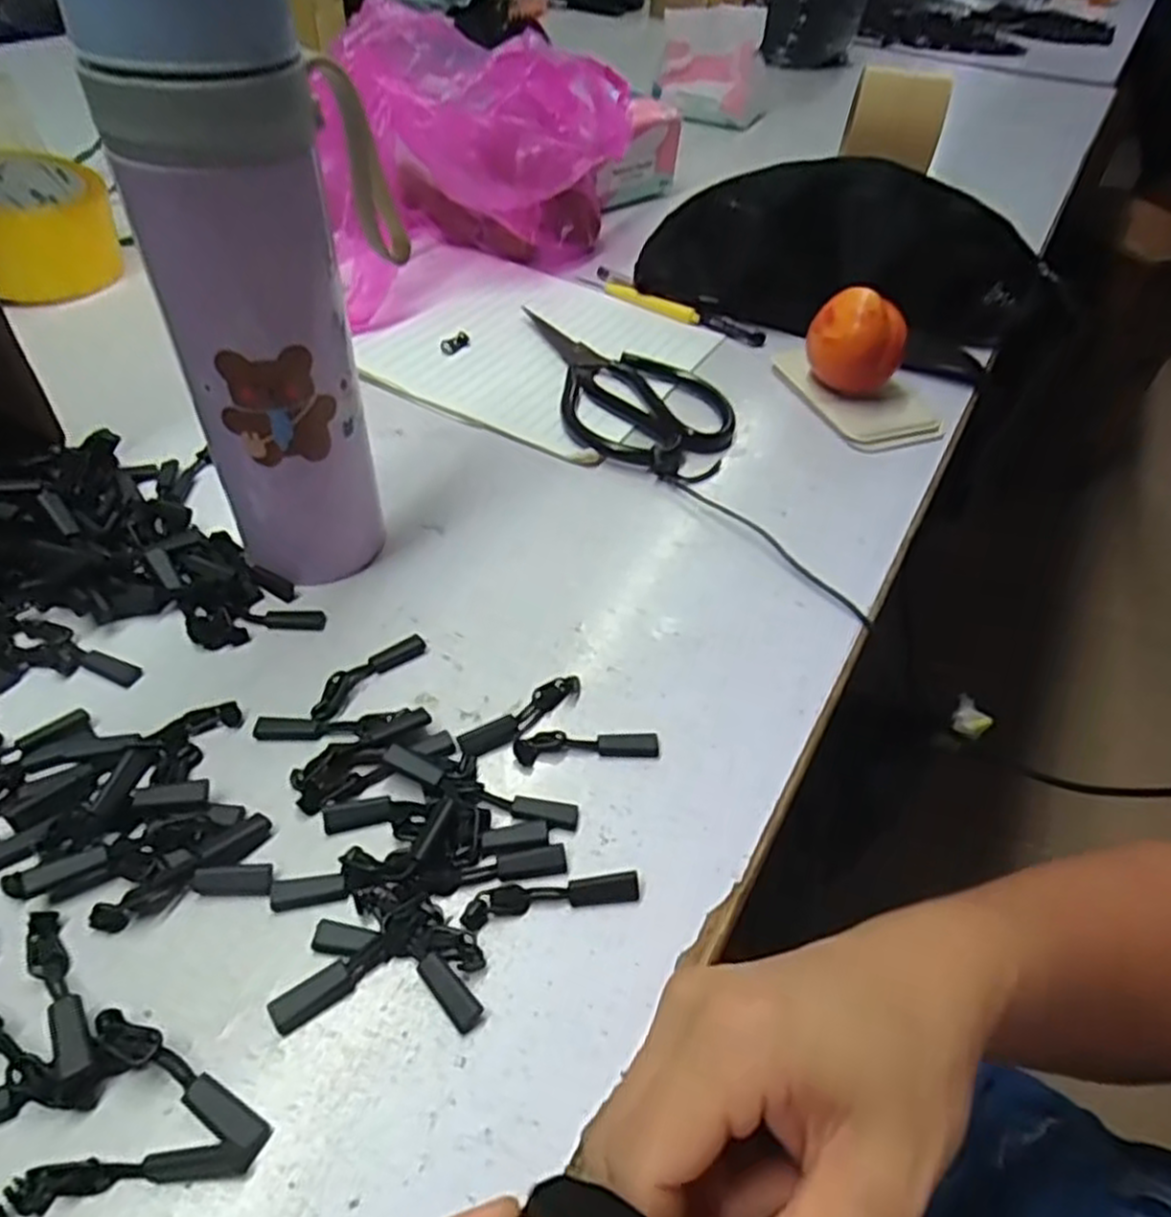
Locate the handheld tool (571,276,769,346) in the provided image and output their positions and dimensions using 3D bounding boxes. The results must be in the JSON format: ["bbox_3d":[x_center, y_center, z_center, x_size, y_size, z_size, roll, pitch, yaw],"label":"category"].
[{"bbox_3d":[0.059,-0.216,0.543,0.143,0.010,0.013,26,50,17],"label":"handheld tool"}]

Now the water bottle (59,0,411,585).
[{"bbox_3d":[-0.115,-0.127,0.289,0.063,0.241,0.097,6,47,0],"label":"water bottle"}]

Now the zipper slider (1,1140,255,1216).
[{"bbox_3d":[-0.117,0.145,0.197,0.056,0.006,0.009,-4,48,-10],"label":"zipper slider"}]

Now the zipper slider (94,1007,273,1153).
[{"bbox_3d":[-0.112,0.129,0.210,0.058,0.011,0.009,24,50,15],"label":"zipper slider"}]

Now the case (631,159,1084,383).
[{"bbox_3d":[0.189,-0.240,0.525,0.282,0.117,0.040,16,14,0],"label":"case"}]

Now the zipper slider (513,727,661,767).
[{"bbox_3d":[0.001,0.052,0.296,0.055,0.006,0.014,-1,48,-7],"label":"zipper slider"}]

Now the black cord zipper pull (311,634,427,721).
[{"bbox_3d":[-0.090,0.026,0.312,0.013,0.006,0.053,34,53,23],"label":"black cord zipper pull"}]

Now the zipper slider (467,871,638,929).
[{"bbox_3d":[-0.011,0.095,0.254,0.058,0.006,0.011,-5,48,-11],"label":"zipper slider"}]

